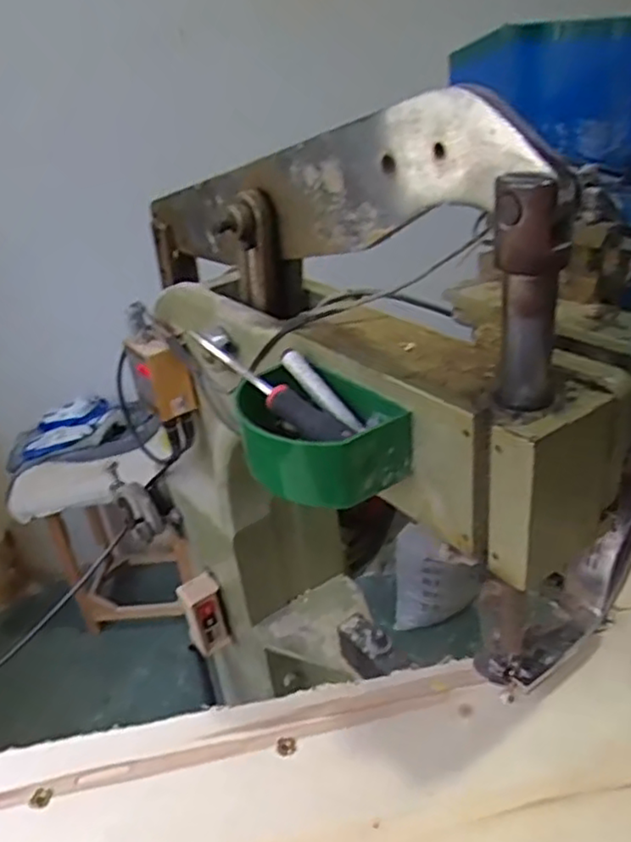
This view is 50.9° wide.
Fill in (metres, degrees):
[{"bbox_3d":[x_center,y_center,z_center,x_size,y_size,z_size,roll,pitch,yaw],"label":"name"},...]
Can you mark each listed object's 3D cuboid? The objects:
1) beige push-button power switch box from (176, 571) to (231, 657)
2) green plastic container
[{"bbox_3d":[-0.160,0.276,0.951,0.050,0.117,0.045,-20,26,-21],"label":"beige push-button power switch box"},{"bbox_3d":[-0.006,0.011,0.510,0.092,0.060,0.138,-25,34,-29],"label":"green plastic container"}]

